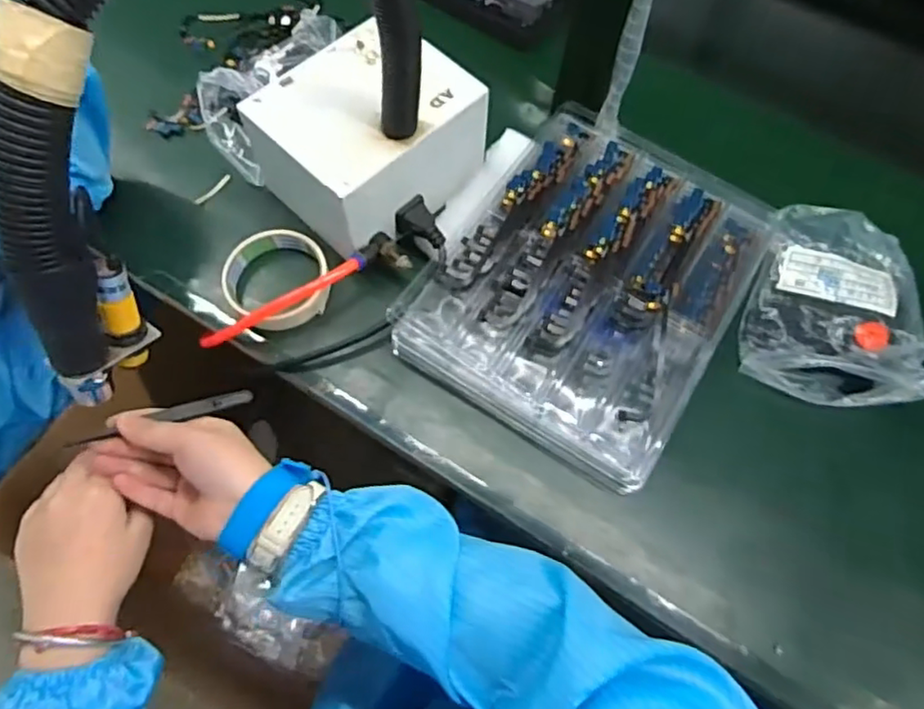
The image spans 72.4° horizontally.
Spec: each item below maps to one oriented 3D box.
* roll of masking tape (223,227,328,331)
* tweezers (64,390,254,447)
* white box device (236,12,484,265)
[{"bbox_3d":[-0.158,-0.064,0.543,0.083,0.028,0.091,1,66,-2],"label":"roll of masking tape"},{"bbox_3d":[-0.196,0.041,0.417,0.112,0.011,0.013,-16,68,-29],"label":"tweezers"},{"bbox_3d":[-0.078,-0.184,0.536,0.154,0.093,0.130,-41,74,-18],"label":"white box device"}]

